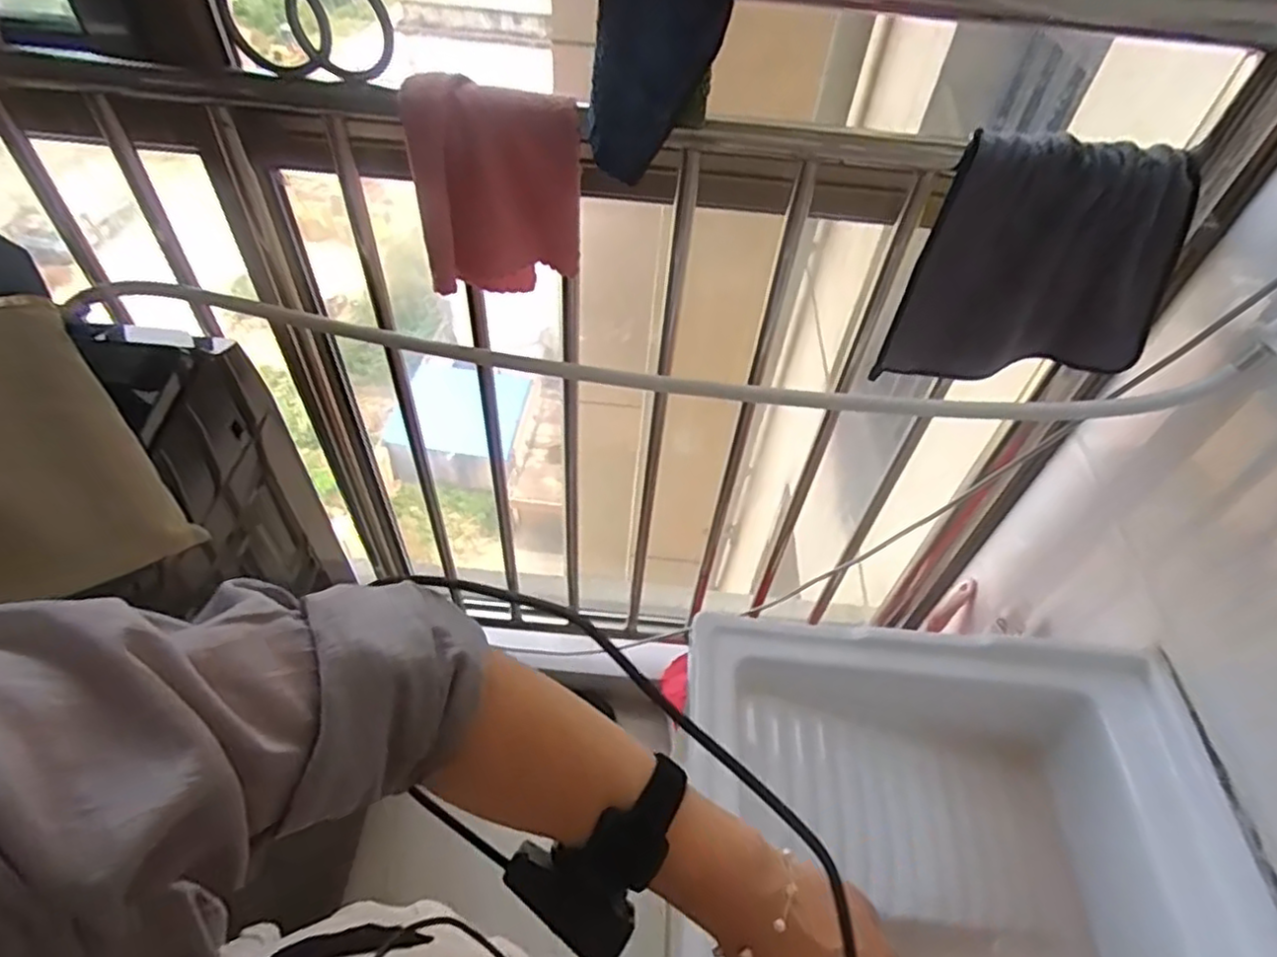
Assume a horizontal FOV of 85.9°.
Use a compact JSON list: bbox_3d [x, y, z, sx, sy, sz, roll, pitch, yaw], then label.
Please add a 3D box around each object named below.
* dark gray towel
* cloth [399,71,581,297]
[{"bbox_3d":[0.409,-0.204,0.703,0.238,0.259,0.038,11,49,4],"label":"dark gray towel"},{"bbox_3d":[-0.138,-0.273,0.672,0.158,0.191,0.062,-4,50,-9],"label":"cloth"}]

